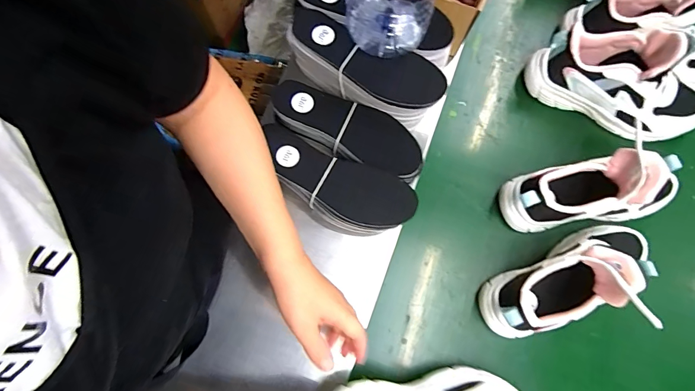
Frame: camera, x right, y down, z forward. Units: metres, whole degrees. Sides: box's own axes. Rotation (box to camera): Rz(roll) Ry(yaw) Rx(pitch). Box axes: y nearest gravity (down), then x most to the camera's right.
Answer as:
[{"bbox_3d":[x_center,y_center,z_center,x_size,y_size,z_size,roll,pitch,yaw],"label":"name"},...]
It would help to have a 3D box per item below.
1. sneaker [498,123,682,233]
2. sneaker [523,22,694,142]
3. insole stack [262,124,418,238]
[{"bbox_3d":[0.323,-0.009,0.497,0.213,0.125,0.083,-11,72,-1],"label":"sneaker"},{"bbox_3d":[0.397,-0.173,0.538,0.253,0.138,0.107,22,74,9],"label":"sneaker"},{"bbox_3d":[-0.022,-0.005,0.500,0.212,0.070,0.088,22,74,9],"label":"insole stack"}]

